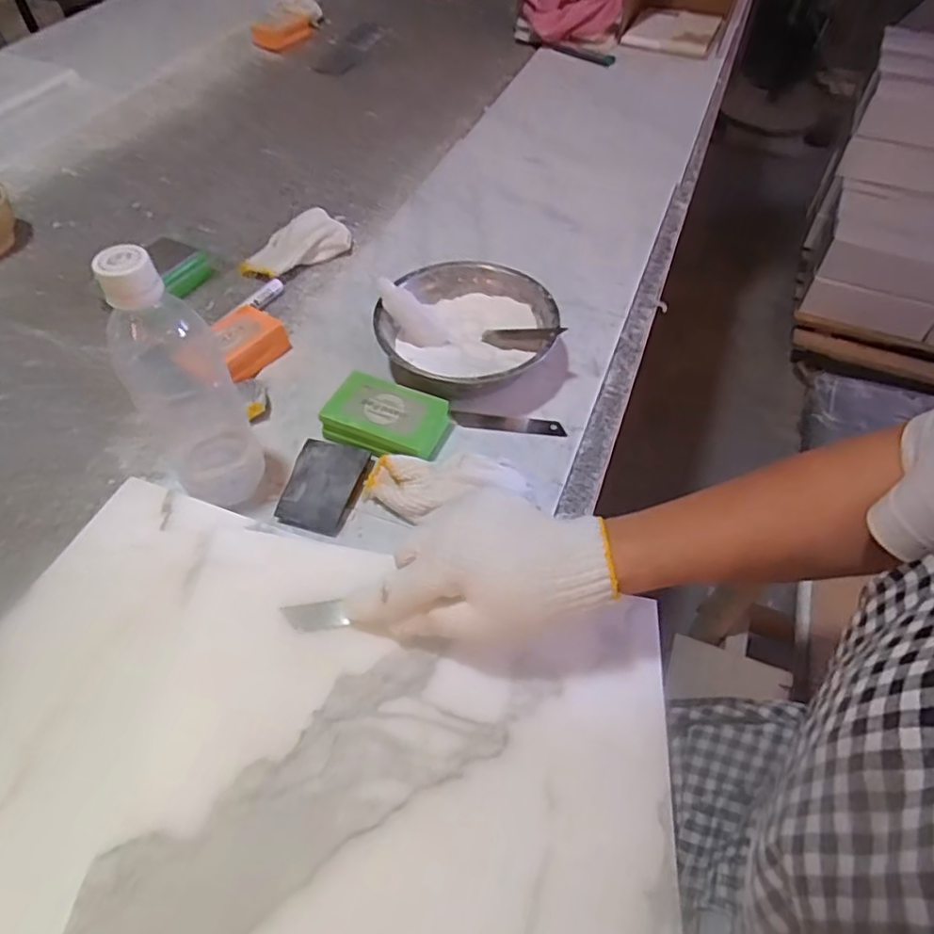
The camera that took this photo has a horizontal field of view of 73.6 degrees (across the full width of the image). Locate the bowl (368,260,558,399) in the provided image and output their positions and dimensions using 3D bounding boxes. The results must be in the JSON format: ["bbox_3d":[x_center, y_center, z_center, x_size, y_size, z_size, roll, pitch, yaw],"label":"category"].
[{"bbox_3d":[0.000,-0.139,0.590,0.158,0.058,0.158,-1,52,1],"label":"bowl"}]

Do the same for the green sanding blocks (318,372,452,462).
[{"bbox_3d":[-0.065,-0.041,0.520,0.098,0.027,0.061,16,55,14],"label":"green sanding blocks"}]

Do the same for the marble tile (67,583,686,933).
[{"bbox_3d":[-0.031,0.199,0.332,0.297,0.013,0.267,9,54,-5],"label":"marble tile"}]

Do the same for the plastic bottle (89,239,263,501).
[{"bbox_3d":[-0.194,-0.054,0.429,0.065,0.204,0.057,-28,56,-18],"label":"plastic bottle"}]

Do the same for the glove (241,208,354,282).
[{"bbox_3d":[-0.195,-0.249,0.701,0.124,0.027,0.065,-31,57,-20],"label":"glove"}]

